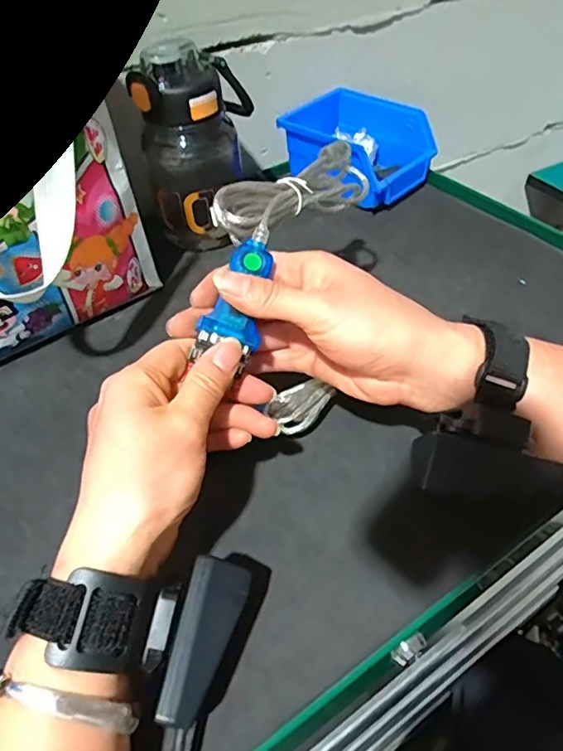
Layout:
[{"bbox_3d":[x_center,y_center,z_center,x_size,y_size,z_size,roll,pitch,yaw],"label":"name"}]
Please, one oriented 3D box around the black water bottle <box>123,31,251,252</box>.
[{"bbox_3d":[-0.078,-0.210,0.501,0.073,0.166,0.098,12,49,16],"label":"black water bottle"}]

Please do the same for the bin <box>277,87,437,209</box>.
[{"bbox_3d":[0.082,-0.245,0.588,0.142,0.072,0.103,30,56,29],"label":"bin"}]

